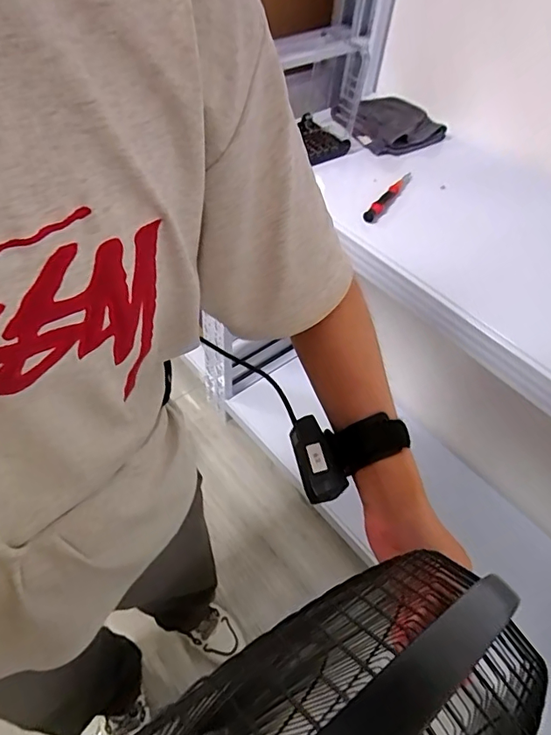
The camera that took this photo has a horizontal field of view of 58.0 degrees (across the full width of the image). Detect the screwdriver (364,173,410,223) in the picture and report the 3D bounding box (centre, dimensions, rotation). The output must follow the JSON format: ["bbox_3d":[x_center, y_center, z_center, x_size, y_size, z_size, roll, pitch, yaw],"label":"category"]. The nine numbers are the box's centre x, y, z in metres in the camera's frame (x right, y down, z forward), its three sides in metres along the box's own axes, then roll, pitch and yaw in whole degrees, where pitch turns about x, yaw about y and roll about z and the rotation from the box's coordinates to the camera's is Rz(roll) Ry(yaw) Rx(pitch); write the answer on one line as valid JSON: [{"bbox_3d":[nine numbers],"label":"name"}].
[{"bbox_3d":[0.178,-0.268,0.781,0.018,0.024,0.125,32,56,20],"label":"screwdriver"}]

